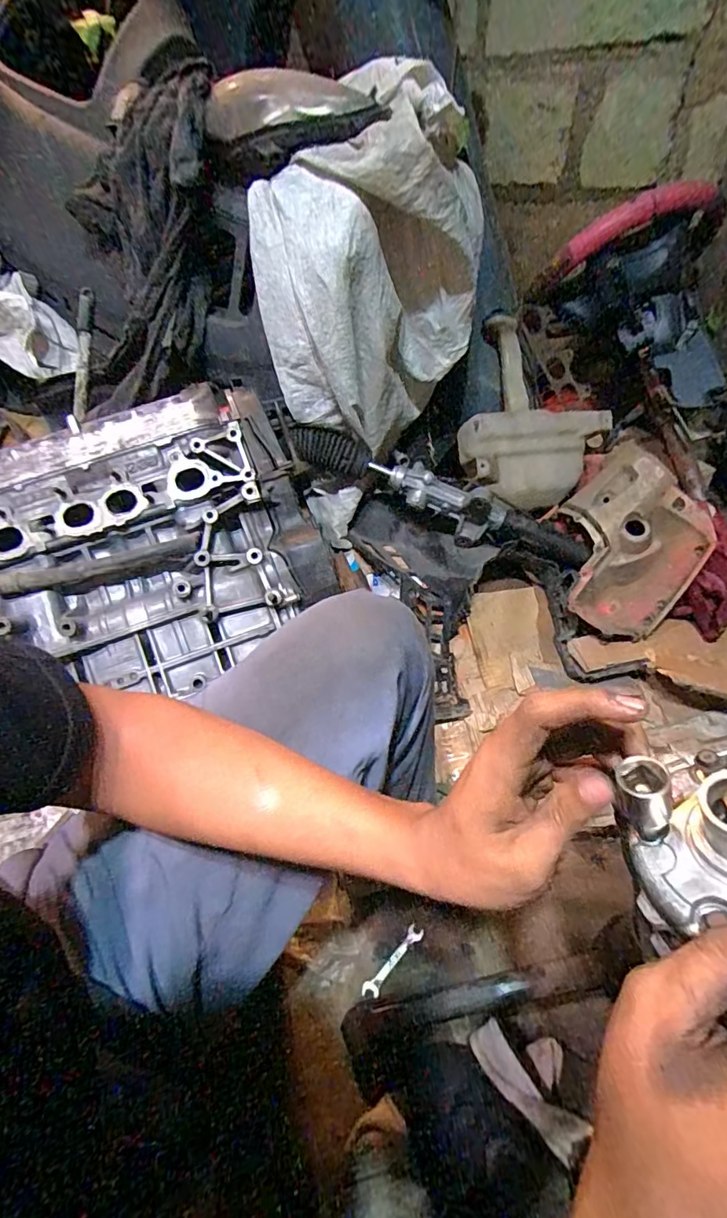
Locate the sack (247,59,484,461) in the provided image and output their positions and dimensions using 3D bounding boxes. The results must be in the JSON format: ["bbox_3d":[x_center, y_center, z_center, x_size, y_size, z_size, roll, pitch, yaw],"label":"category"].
[{"bbox_3d":[0.012,-0.545,0.867,0.334,0.458,0.259,8,48,14],"label":"sack"}]

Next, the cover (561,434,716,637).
[{"bbox_3d":[0.491,-0.120,0.946,0.268,0.308,0.077,41,23,20],"label":"cover"}]

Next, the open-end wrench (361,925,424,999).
[{"bbox_3d":[0.040,0.473,0.675,0.106,0.008,0.022,-38,53,-26],"label":"open-end wrench"}]

